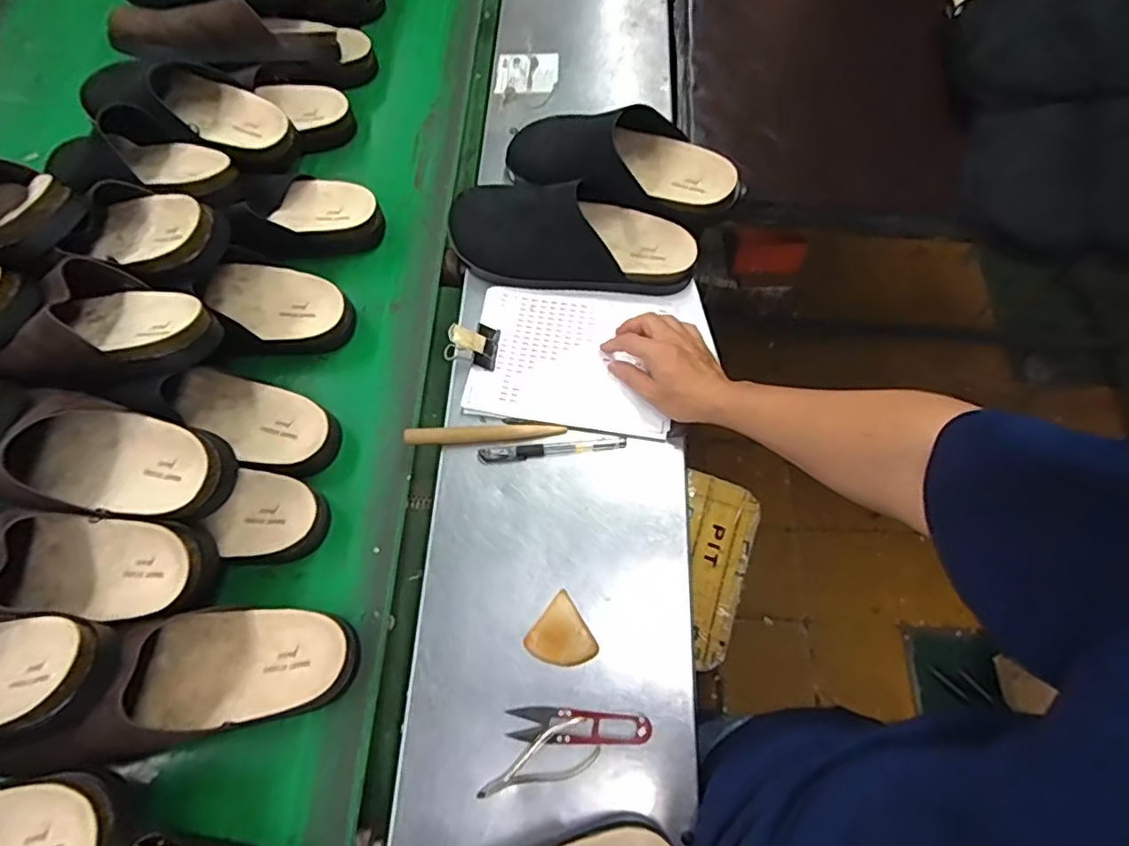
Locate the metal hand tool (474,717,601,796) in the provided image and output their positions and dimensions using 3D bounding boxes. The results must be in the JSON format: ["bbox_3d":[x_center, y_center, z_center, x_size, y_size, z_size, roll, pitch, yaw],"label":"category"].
[{"bbox_3d":[-0.022,0.285,0.494,0.101,0.005,0.043,-25,72,-12],"label":"metal hand tool"}]

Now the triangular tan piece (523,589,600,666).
[{"bbox_3d":[0.001,0.192,0.537,0.057,0.004,0.057,35,72,12],"label":"triangular tan piece"}]

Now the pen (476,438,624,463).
[{"bbox_3d":[-0.013,0.027,0.603,0.147,0.009,0.016,-5,68,-3],"label":"pen"}]

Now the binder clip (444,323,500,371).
[{"bbox_3d":[-0.099,-0.085,0.639,0.061,0.047,0.049,15,69,5],"label":"binder clip"}]

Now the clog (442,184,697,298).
[{"bbox_3d":[0.006,-0.210,0.657,0.278,0.075,0.105,7,68,2],"label":"clog"}]

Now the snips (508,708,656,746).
[{"bbox_3d":[0.013,0.257,0.502,0.118,0.011,0.026,3,68,0],"label":"snips"}]

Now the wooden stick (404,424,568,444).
[{"bbox_3d":[-0.079,0.010,0.603,0.158,0.014,0.017,-3,68,-2],"label":"wooden stick"}]

